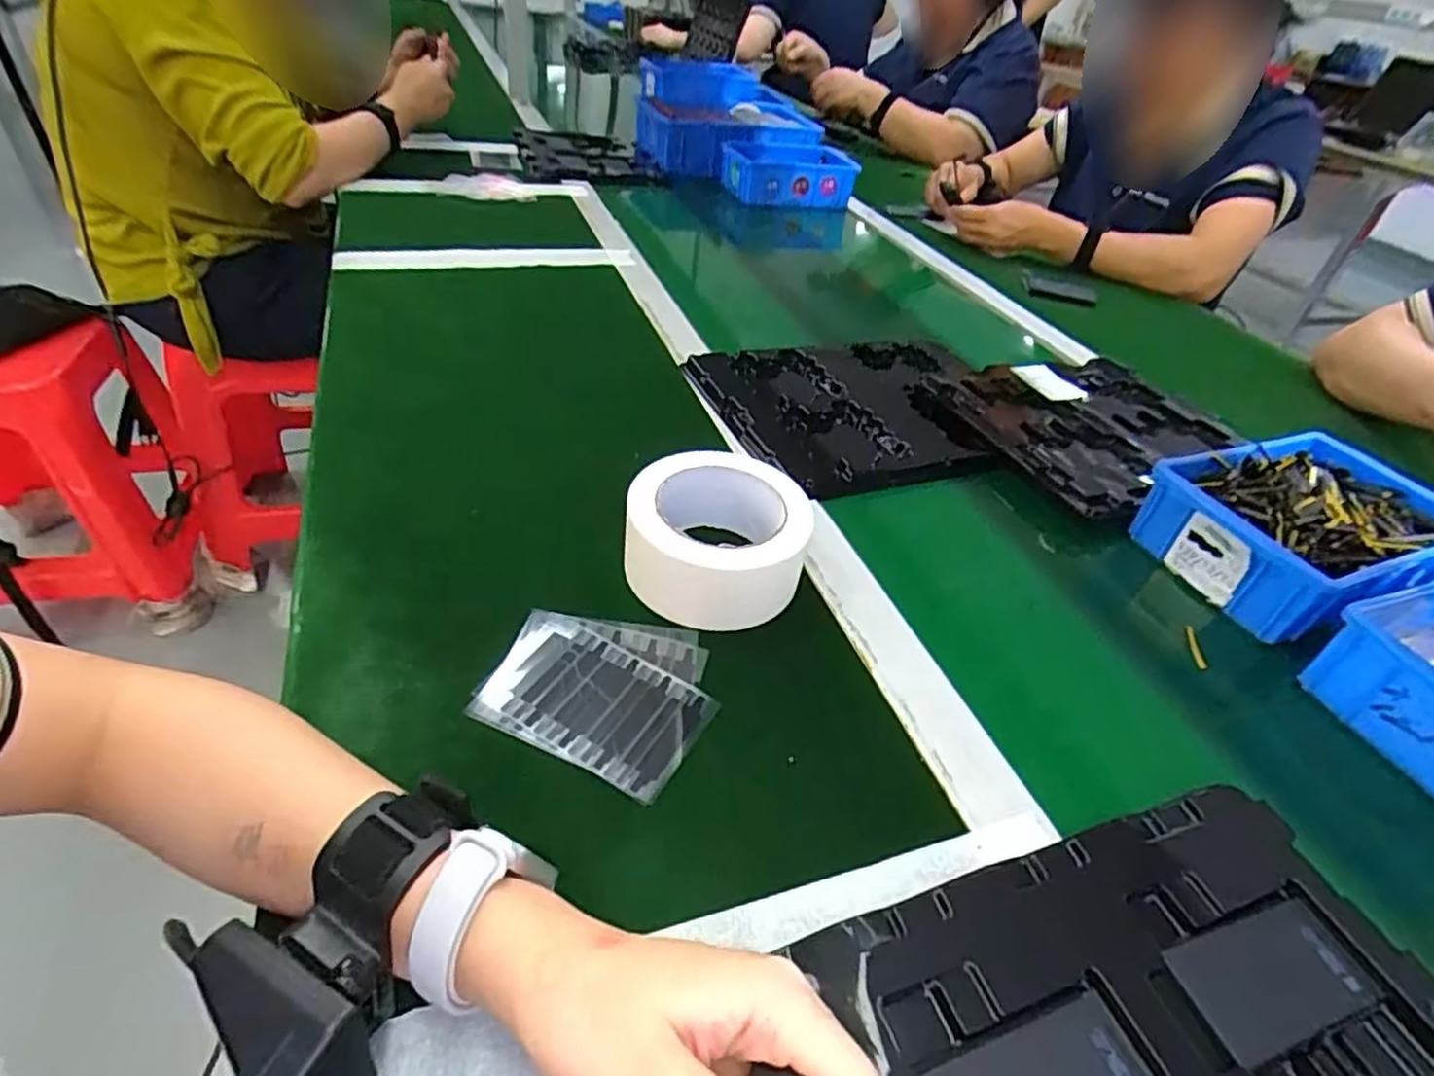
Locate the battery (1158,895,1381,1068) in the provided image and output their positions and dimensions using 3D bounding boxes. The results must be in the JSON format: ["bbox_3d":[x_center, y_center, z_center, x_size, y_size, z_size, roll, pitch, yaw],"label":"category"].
[{"bbox_3d":[0.236,0.186,0.299,0.089,0.005,0.043,-8,42,-17],"label":"battery"}]

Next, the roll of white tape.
[{"bbox_3d":[-0.001,-0.001,0.446,0.109,0.056,0.106,4,40,-4],"label":"roll of white tape"}]

